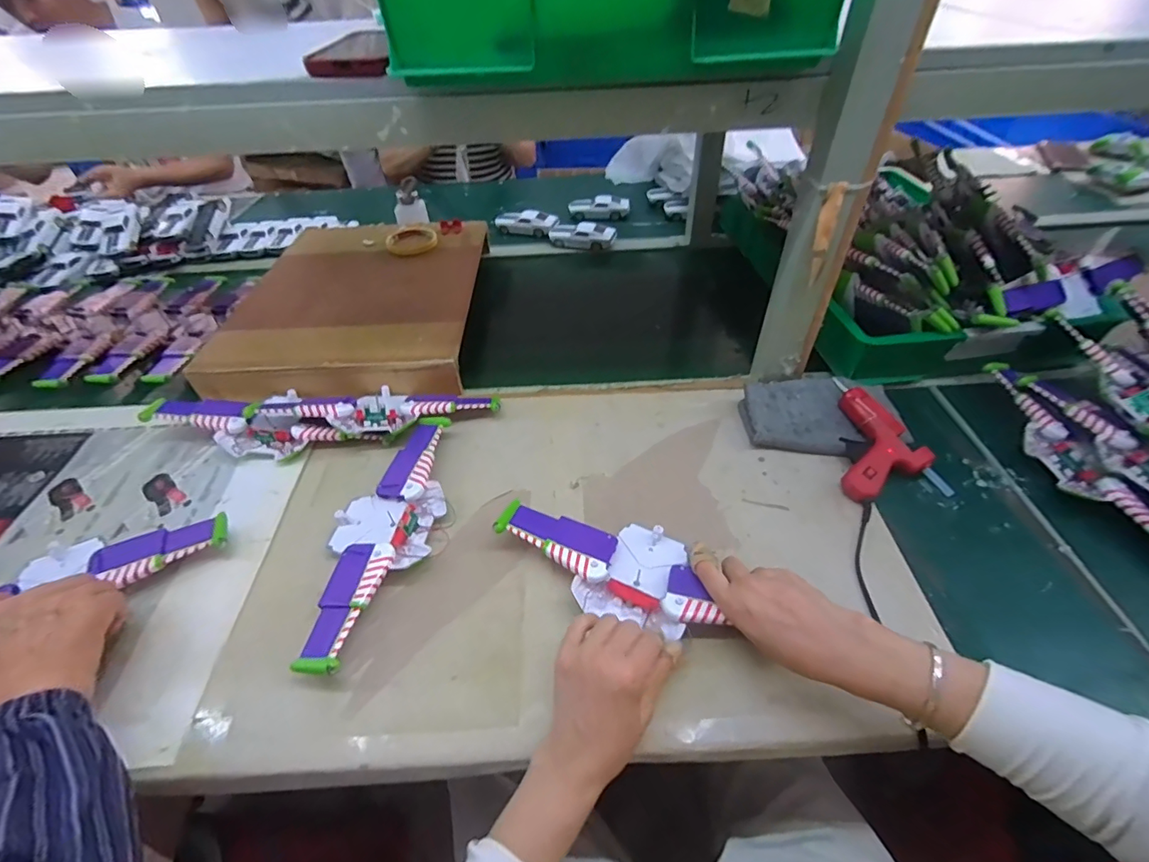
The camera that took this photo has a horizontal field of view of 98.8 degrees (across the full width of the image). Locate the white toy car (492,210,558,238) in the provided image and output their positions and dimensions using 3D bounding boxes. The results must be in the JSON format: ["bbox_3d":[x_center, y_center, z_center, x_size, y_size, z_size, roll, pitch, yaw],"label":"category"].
[{"bbox_3d":[-0.098,-0.433,1.022,0.131,0.033,0.049,16,49,17],"label":"white toy car"}]

